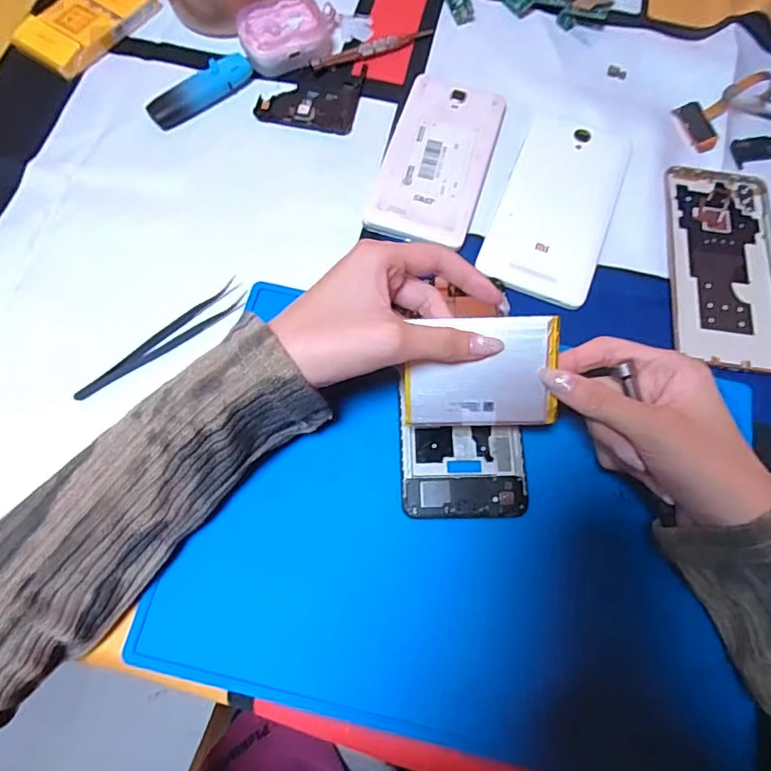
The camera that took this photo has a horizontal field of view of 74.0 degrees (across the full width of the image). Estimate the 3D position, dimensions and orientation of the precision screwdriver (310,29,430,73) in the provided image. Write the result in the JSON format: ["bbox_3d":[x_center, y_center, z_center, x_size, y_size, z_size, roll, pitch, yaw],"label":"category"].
[{"bbox_3d":[-0.009,-0.266,0.404,0.105,0.009,0.010,-26,74,-10],"label":"precision screwdriver"}]

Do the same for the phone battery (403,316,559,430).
[{"bbox_3d":[0.051,-0.007,0.275,0.080,0.004,0.058,-1,98,2],"label":"phone battery"}]

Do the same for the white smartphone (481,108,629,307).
[{"bbox_3d":[0.121,-0.126,0.357,0.076,0.005,0.148,21,72,6],"label":"white smartphone"}]

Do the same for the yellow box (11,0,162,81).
[{"bbox_3d":[-0.230,-0.282,0.395,0.054,0.017,0.101,35,74,10],"label":"yellow box"}]

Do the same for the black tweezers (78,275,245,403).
[{"bbox_3d":[-0.137,-0.027,0.317,0.115,0.008,0.018,-40,77,-13],"label":"black tweezers"}]

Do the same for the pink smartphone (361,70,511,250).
[{"bbox_3d":[0.038,-0.164,0.368,0.072,0.010,0.144,17,72,4],"label":"pink smartphone"}]

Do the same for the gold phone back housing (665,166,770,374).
[{"bbox_3d":[0.231,-0.084,0.349,0.073,0.004,0.152,8,71,1],"label":"gold phone back housing"}]

